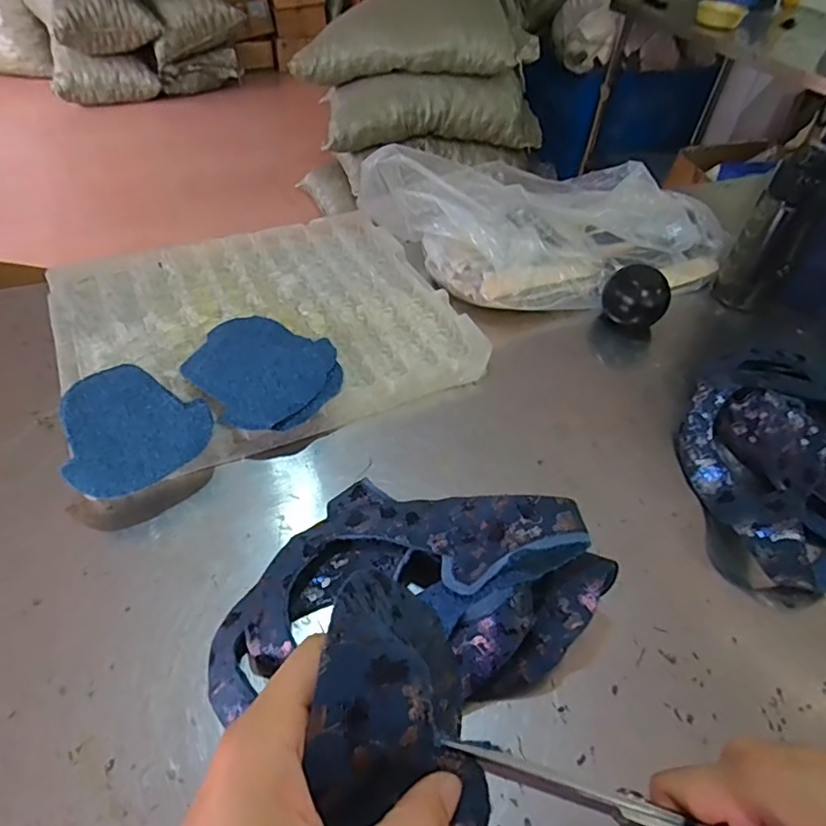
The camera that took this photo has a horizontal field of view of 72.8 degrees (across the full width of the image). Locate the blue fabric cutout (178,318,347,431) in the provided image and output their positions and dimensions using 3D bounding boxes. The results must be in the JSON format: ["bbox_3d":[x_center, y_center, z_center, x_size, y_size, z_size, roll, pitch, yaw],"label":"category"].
[{"bbox_3d":[-0.160,-0.051,0.600,0.138,0.013,0.176,-30,53,-29],"label":"blue fabric cutout"}]

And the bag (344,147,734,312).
[{"bbox_3d":[0.204,-0.291,0.810,0.466,0.127,0.326,-21,50,-23],"label":"bag"}]

